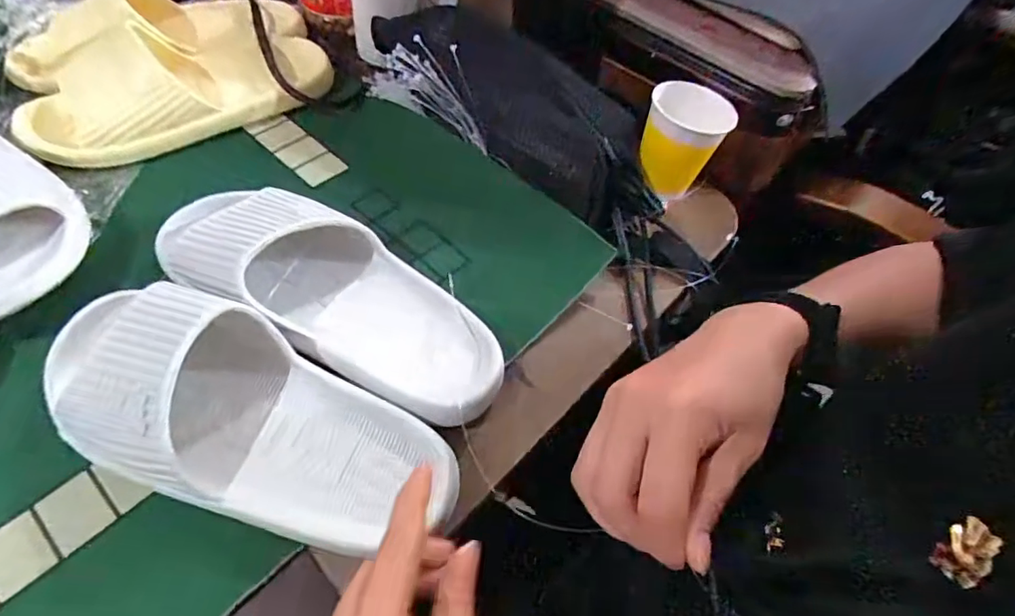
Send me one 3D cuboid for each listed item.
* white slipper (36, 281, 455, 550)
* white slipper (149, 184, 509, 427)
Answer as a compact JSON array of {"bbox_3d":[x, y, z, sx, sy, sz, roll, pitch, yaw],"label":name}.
[{"bbox_3d":[-0.149,0.062,0.310,0.249,0.063,0.098,25,57,-2],"label":"white slipper"},{"bbox_3d":[-0.121,-0.021,0.364,0.264,0.063,0.101,23,57,11],"label":"white slipper"}]

